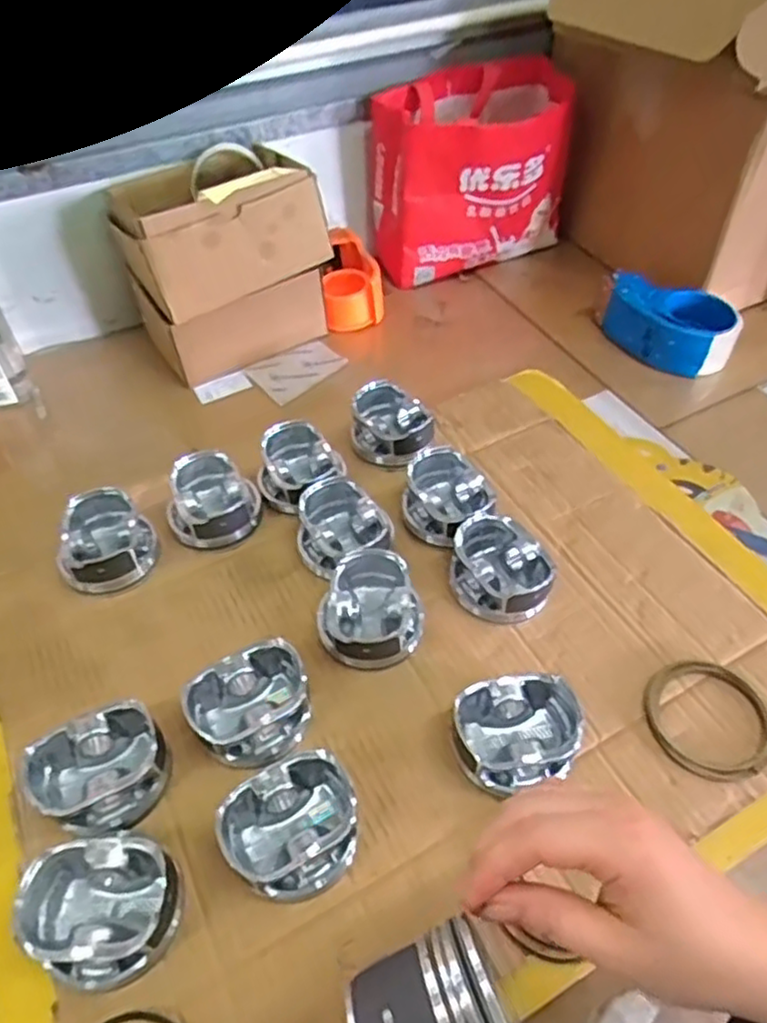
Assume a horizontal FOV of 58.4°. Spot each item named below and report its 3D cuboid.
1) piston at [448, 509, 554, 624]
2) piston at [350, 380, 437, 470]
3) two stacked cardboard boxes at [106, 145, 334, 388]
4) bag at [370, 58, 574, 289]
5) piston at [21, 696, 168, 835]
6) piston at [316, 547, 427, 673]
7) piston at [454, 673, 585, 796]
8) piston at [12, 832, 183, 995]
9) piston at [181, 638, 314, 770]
[{"bbox_3d":[0.099,0.048,0.577,0.086,0.045,0.076,27,55,22],"label":"piston"},{"bbox_3d":[0.009,-0.089,0.697,0.083,0.058,0.082,-1,50,1],"label":"piston"},{"bbox_3d":[-0.182,-0.290,0.781,0.200,0.193,0.141,-24,53,-18],"label":"two stacked cardboard boxes"},{"bbox_3d":[0.109,-0.425,0.875,0.239,0.202,0.139,-9,50,-6],"label":"bag"},{"bbox_3d":[-0.194,0.180,0.473,0.087,0.042,0.073,-23,52,-18],"label":"piston"},{"bbox_3d":[-0.012,0.078,0.549,0.083,0.049,0.083,-1,49,1],"label":"piston"},{"bbox_3d":[0.095,0.158,0.485,0.090,0.043,0.075,-17,51,-12],"label":"piston"},{"bbox_3d":[-0.171,0.243,0.419,0.091,0.044,0.079,-1,50,1],"label":"piston"},{"bbox_3d":[-0.095,0.143,0.502,0.086,0.044,0.075,-24,53,-18],"label":"piston"}]

